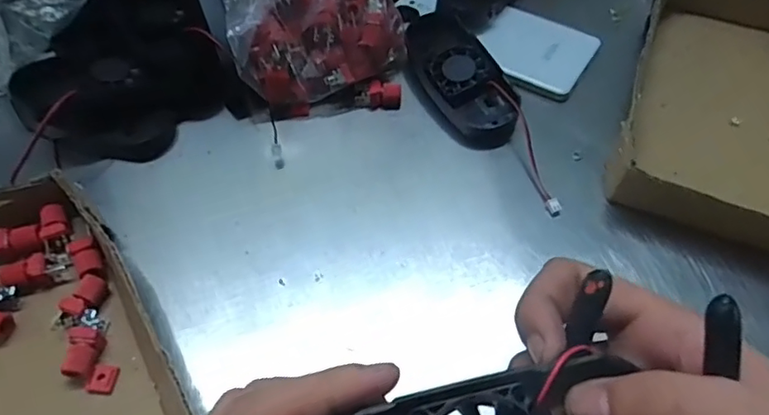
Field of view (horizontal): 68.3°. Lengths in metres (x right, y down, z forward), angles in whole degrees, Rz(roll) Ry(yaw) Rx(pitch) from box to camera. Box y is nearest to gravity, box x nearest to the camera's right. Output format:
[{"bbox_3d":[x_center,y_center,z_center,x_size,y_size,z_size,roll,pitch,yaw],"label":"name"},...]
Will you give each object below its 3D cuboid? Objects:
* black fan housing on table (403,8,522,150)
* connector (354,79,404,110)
[{"bbox_3d":[0.049,-0.100,0.408,0.052,0.021,0.136,-19,56,-13],"label":"black fan housing on table"},{"bbox_3d":[-0.004,-0.080,0.404,0.033,0.018,0.014,-4,54,-3],"label":"connector"}]

